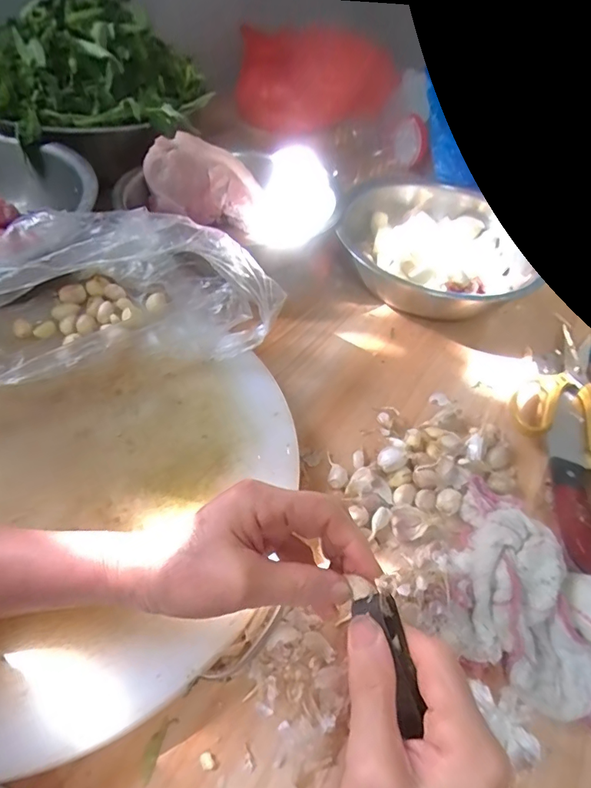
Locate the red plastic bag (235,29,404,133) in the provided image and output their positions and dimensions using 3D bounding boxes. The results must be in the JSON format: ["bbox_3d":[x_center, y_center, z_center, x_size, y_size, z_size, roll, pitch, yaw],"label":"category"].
[{"bbox_3d":[0.044,-0.613,0.885,0.340,0.154,0.054,-19,55,-20],"label":"red plastic bag"}]

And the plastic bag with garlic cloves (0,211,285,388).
[{"bbox_3d":[-0.187,-0.097,0.433,0.312,0.107,0.126,-10,52,-13],"label":"plastic bag with garlic cloves"}]

